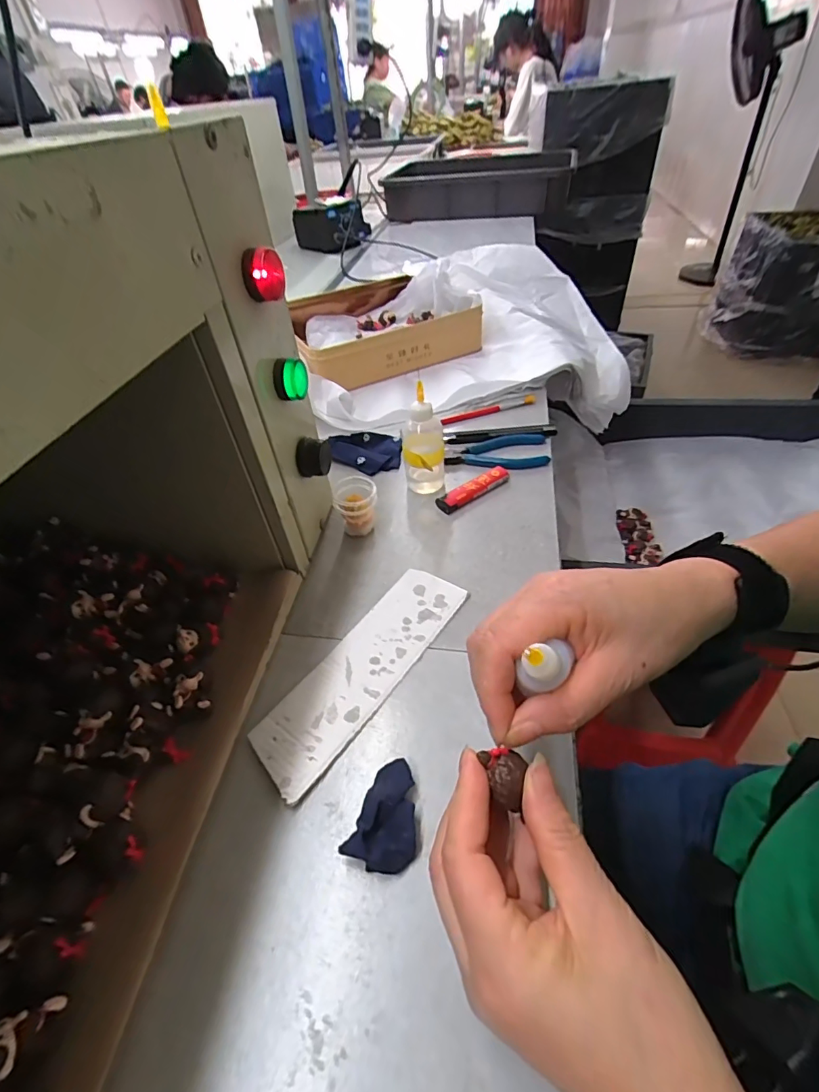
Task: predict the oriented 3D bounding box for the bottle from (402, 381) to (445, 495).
[{"bbox_3d":[0.013,-0.095,0.441,0.038,0.093,0.038,-5,45,2],"label":"bottle"}]

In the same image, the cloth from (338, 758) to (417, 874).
[{"bbox_3d":[-0.009,0.145,0.255,0.033,0.017,0.052,14,48,19],"label":"cloth"}]

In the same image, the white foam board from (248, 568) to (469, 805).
[{"bbox_3d":[-0.030,0.081,0.331,0.054,0.008,0.181,25,53,28],"label":"white foam board"}]

